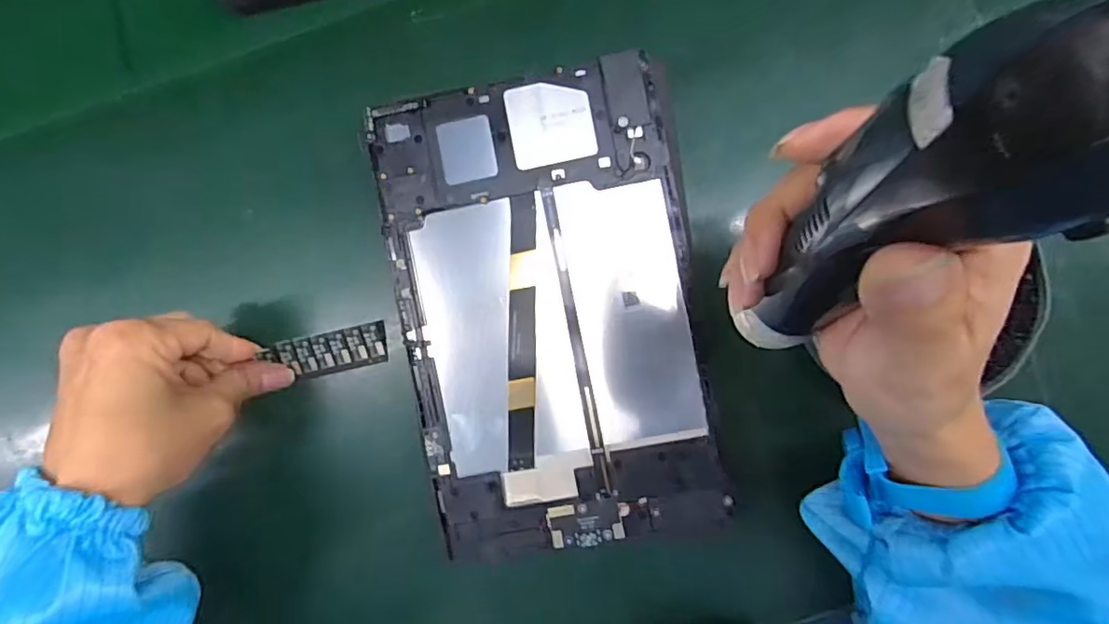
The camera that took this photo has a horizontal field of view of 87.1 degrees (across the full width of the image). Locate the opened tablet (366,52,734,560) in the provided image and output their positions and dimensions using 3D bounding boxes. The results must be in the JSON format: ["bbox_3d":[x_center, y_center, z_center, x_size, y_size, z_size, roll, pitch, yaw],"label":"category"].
[{"bbox_3d":[-0.003,0.001,0.301,0.148,0.007,0.236,-10,90,4],"label":"opened tablet"}]

